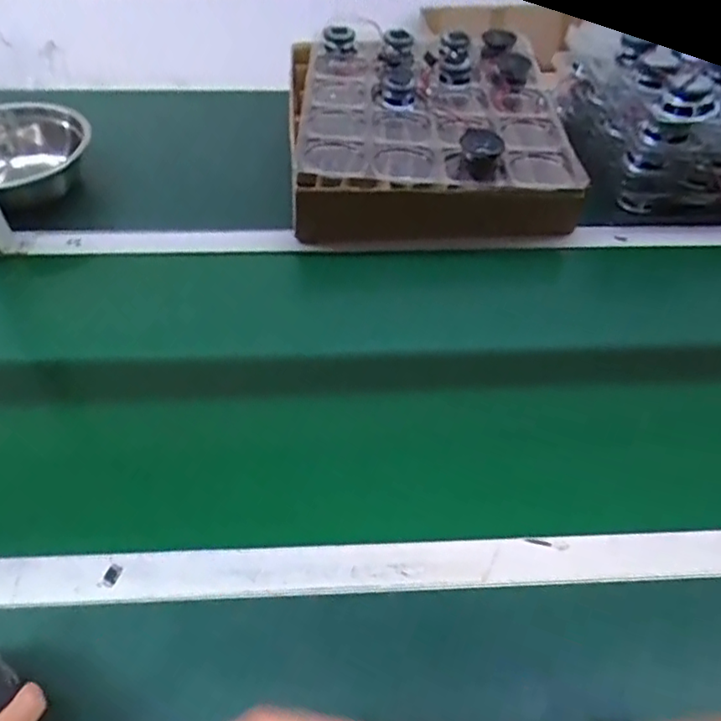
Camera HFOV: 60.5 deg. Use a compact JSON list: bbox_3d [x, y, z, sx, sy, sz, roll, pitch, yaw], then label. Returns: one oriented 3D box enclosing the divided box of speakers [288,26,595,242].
[{"bbox_3d":[0.079,-0.356,0.893,0.369,0.100,0.465,-4,50,-5],"label":"divided box of speakers"}]

